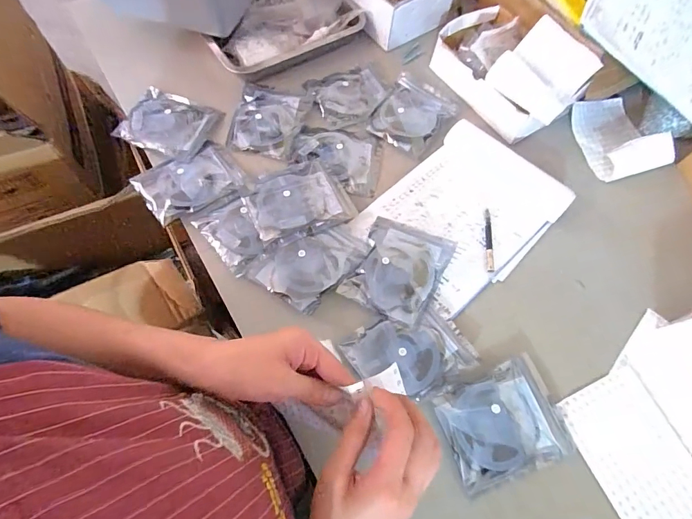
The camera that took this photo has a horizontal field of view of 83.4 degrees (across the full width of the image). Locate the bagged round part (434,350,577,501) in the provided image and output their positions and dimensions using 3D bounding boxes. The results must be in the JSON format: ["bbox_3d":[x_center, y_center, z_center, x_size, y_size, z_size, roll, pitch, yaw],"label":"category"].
[{"bbox_3d":[0.196,0.203,0.488,0.148,0.019,0.120,-17,68,-9],"label":"bagged round part"}]

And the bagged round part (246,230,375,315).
[{"bbox_3d":[-0.047,0.002,0.559,0.155,0.009,0.103,-41,74,-17],"label":"bagged round part"}]

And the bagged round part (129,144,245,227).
[{"bbox_3d":[-0.247,-0.122,0.615,0.151,0.011,0.107,-27,70,-13],"label":"bagged round part"}]

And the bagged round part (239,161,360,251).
[{"bbox_3d":[-0.077,-0.087,0.600,0.144,0.018,0.117,-22,69,-11],"label":"bagged round part"}]

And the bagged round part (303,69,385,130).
[{"bbox_3d":[-0.002,-0.295,0.702,0.144,0.006,0.122,-17,68,-9],"label":"bagged round part"}]

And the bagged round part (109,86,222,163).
[{"bbox_3d":[-0.303,-0.234,0.665,0.148,0.016,0.119,22,68,8],"label":"bagged round part"}]

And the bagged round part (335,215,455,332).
[{"bbox_3d":[0.076,0.013,0.567,0.120,0.013,0.146,26,68,9],"label":"bagged round part"}]

